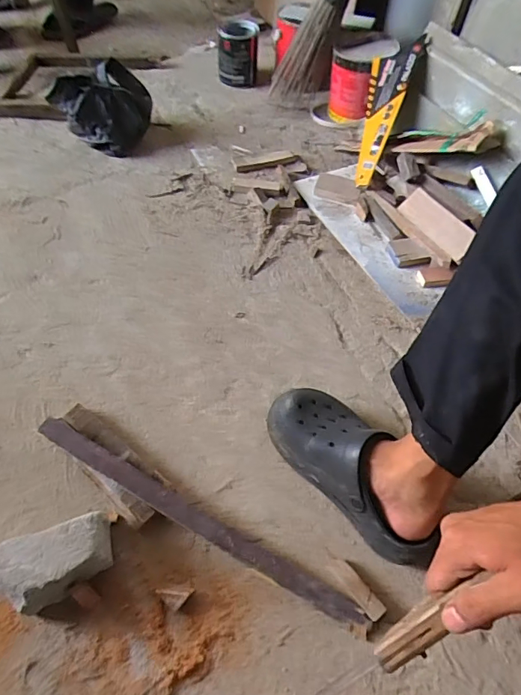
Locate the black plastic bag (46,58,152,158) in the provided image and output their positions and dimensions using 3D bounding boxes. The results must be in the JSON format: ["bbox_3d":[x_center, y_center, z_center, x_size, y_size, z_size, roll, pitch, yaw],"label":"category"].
[{"bbox_3d":[-0.352,-0.536,1.018,0.178,0.144,0.147,17,58,9],"label":"black plastic bag"}]

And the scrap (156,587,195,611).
[{"bbox_3d":[-0.107,0.310,0.557,0.045,0.021,0.024,0,57,-2],"label":"scrap"}]

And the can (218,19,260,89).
[{"bbox_3d":[-0.058,-0.789,1.212,0.099,0.135,0.098,5,57,1],"label":"can"}]

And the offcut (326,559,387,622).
[{"bbox_3d":[0.118,0.300,0.566,0.023,0.013,0.082,-34,64,-22],"label":"offcut"}]

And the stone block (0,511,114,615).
[{"bbox_3d":[-0.255,0.267,0.546,0.152,0.070,0.081,-14,59,-11],"label":"stone block"}]

